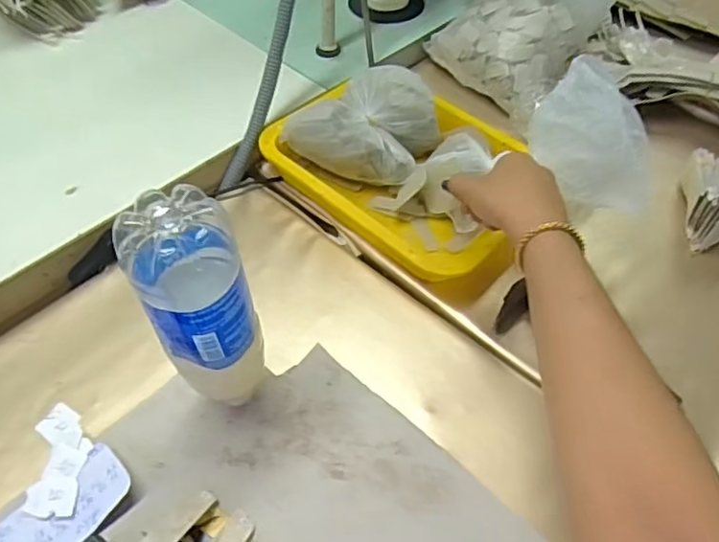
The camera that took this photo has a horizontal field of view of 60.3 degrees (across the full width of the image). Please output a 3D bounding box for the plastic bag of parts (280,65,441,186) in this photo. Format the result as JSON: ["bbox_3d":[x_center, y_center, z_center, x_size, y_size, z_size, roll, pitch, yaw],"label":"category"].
[{"bbox_3d":[0.008,-0.149,0.631,0.127,0.073,0.113,26,55,17],"label":"plastic bag of parts"}]

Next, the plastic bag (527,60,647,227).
[{"bbox_3d":[0.214,-0.117,0.560,0.075,0.078,0.128,-21,55,-17],"label":"plastic bag"}]

